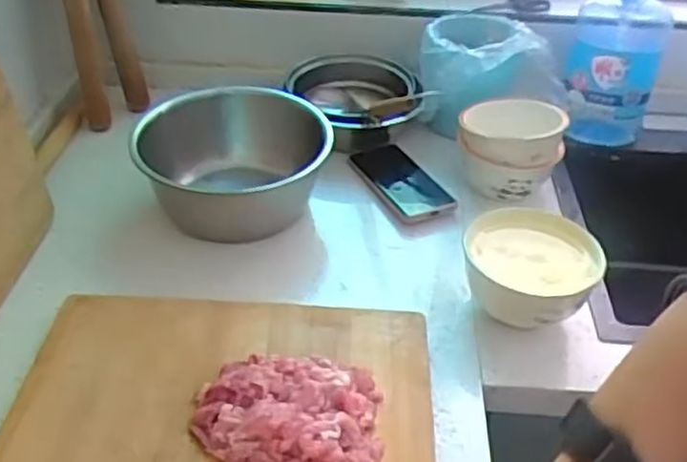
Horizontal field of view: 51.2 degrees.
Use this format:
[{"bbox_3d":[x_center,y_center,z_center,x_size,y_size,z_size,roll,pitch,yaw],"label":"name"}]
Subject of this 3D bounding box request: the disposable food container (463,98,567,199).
[{"bbox_3d":[0.207,-0.104,0.899,0.123,0.091,0.108,9,39,9],"label":"disposable food container"}]

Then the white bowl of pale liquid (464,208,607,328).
[{"bbox_3d":[0.189,0.049,0.742,0.131,0.091,0.125,1,38,-1],"label":"white bowl of pale liquid"}]

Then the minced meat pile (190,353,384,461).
[{"bbox_3d":[-0.047,0.151,0.600,0.151,0.033,0.113,1,40,-4],"label":"minced meat pile"}]

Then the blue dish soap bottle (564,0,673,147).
[{"bbox_3d":[0.372,-0.242,0.977,0.118,0.213,0.131,16,40,16],"label":"blue dish soap bottle"}]

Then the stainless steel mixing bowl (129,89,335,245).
[{"bbox_3d":[-0.123,-0.082,0.833,0.213,0.090,0.182,-13,41,-19],"label":"stainless steel mixing bowl"}]

